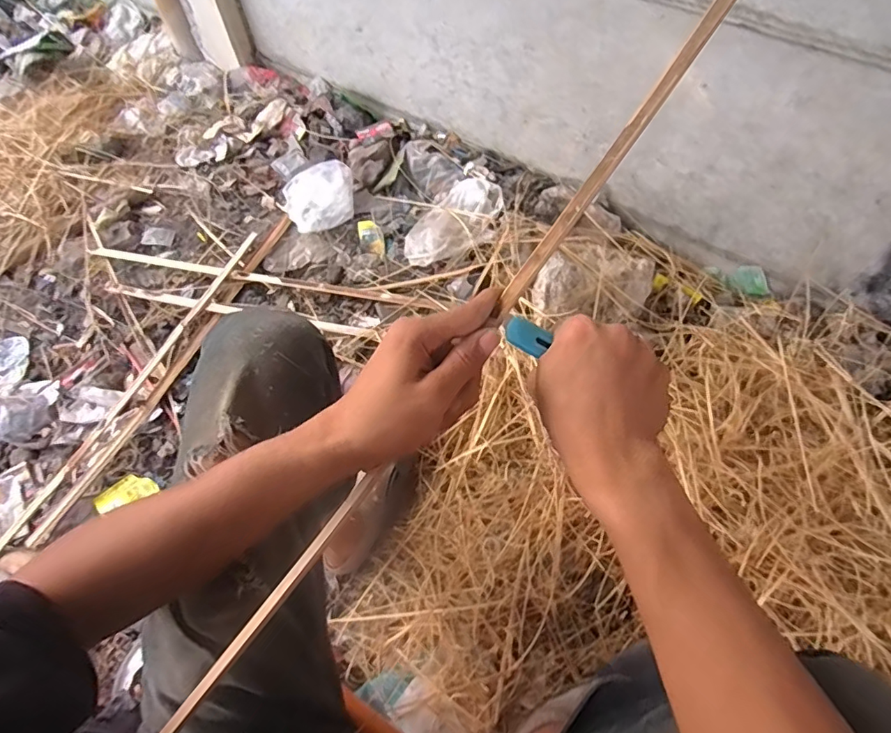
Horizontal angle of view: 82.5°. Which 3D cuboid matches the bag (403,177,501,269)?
[{"bbox_3d":[0.012,-0.322,1.130,0.148,0.067,0.242,36,67,20],"label":"bag"}]

